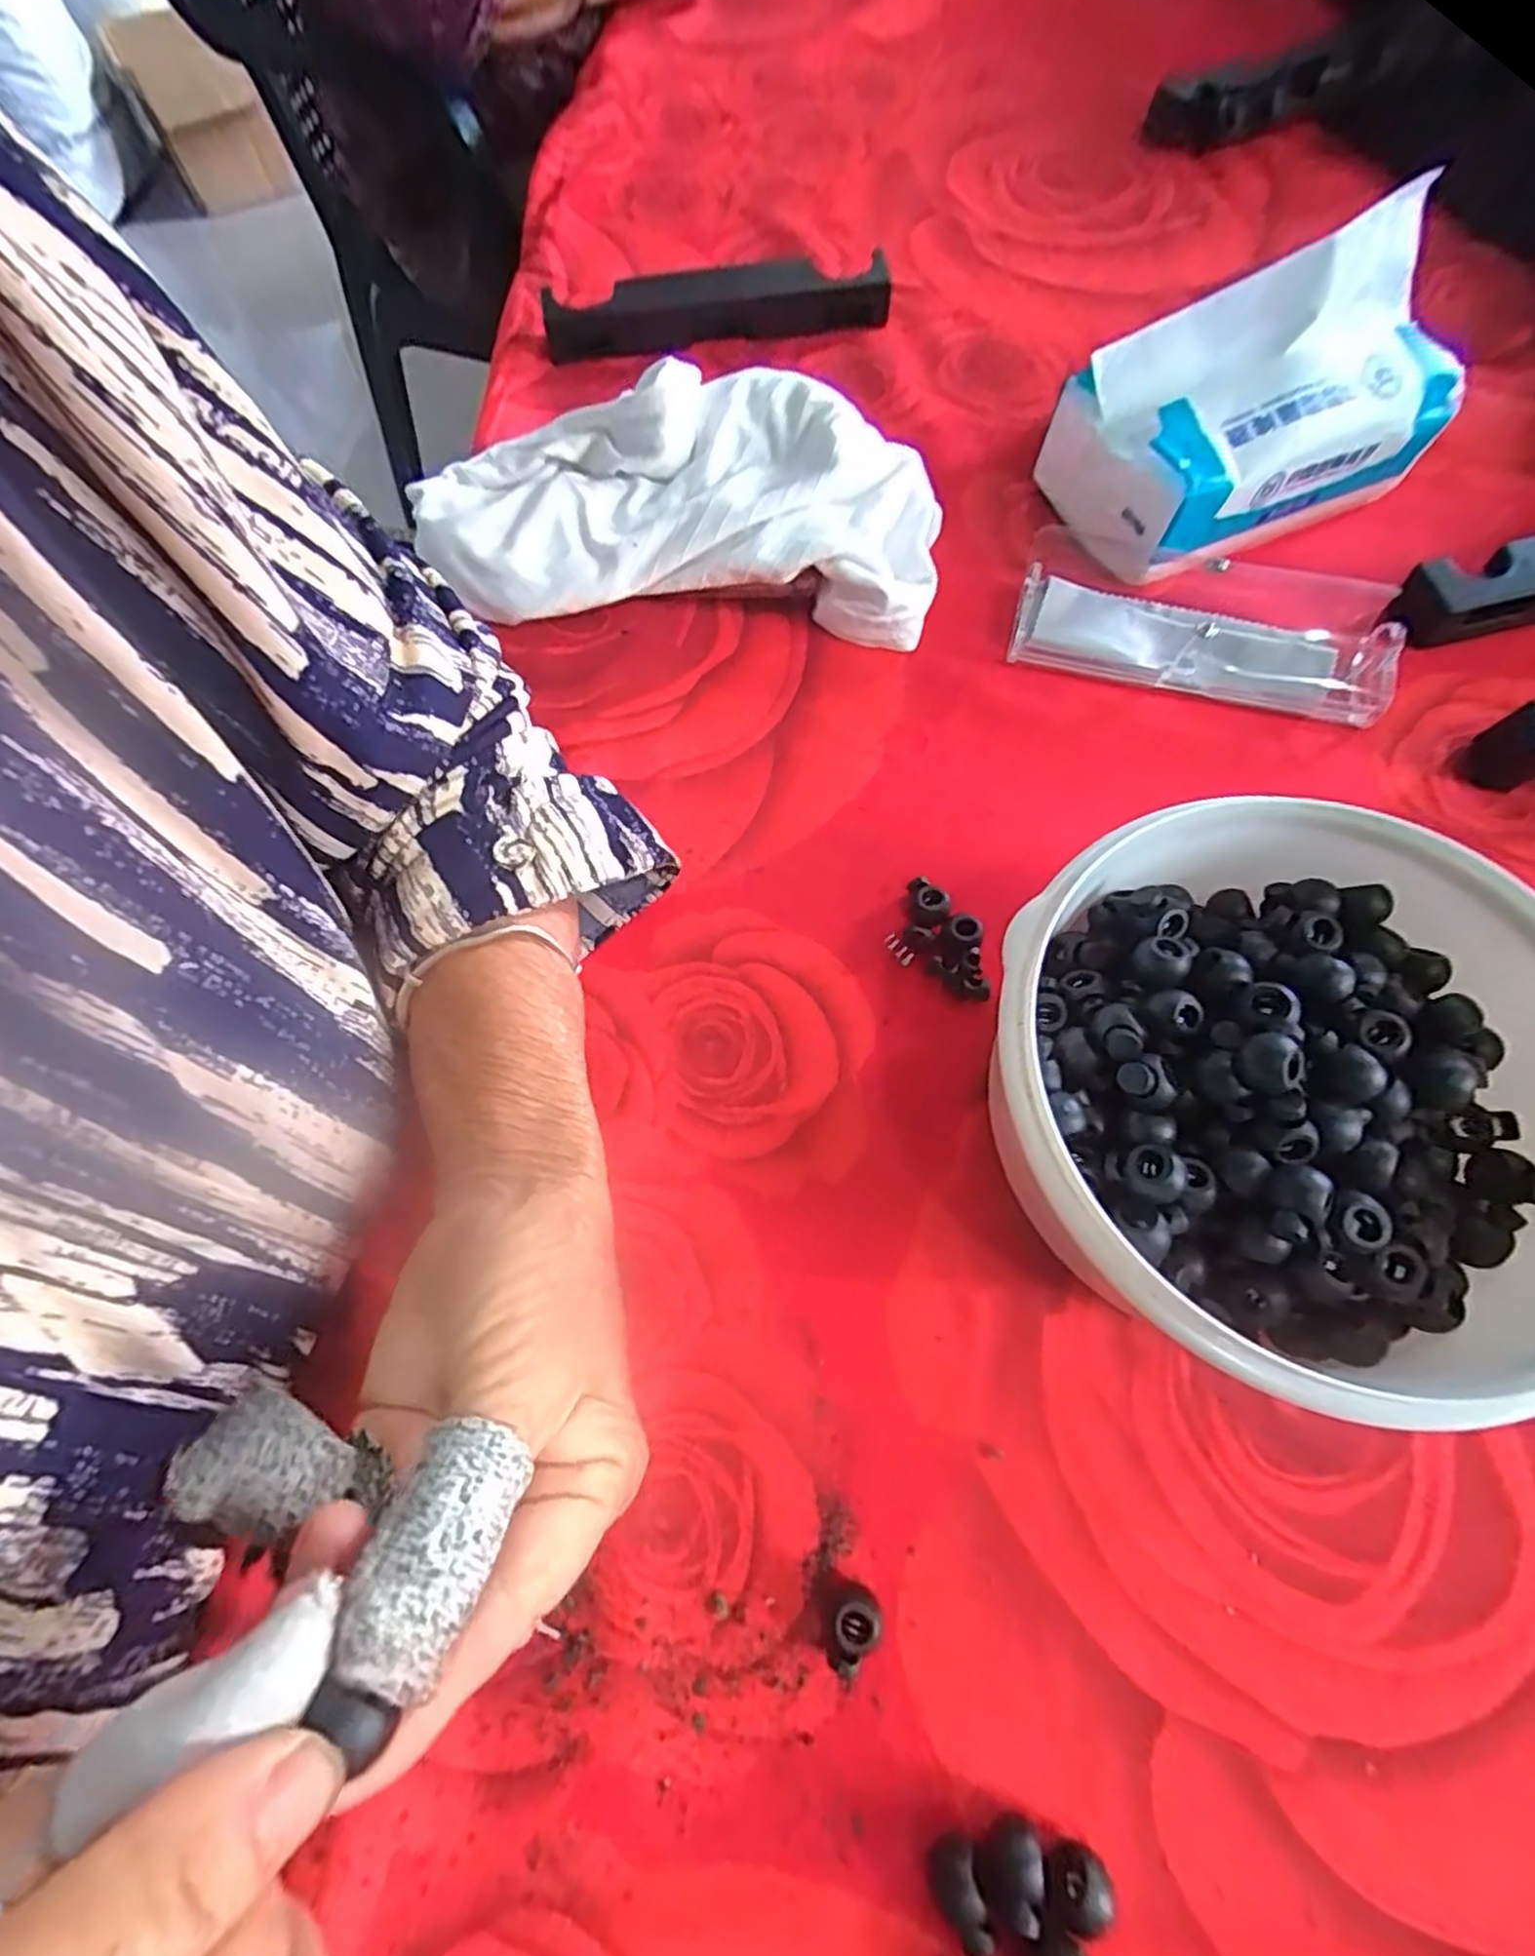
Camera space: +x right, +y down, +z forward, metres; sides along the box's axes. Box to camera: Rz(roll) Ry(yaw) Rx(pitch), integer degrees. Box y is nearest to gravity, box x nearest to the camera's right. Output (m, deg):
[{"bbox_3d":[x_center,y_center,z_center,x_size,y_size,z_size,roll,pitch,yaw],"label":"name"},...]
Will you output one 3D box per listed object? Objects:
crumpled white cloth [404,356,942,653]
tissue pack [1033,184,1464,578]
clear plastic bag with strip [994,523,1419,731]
[{"bbox_3d":[-0.039,-0.216,0.348,0.233,0.059,0.110,1,66,1],"label":"crumpled white cloth"},{"bbox_3d":[0.223,-0.265,0.345,0.155,0.100,0.097,-24,68,-9],"label":"tissue pack"},{"bbox_3d":[0.193,-0.158,0.337,0.154,0.023,0.067,16,78,10],"label":"clear plastic bag with strip"}]

